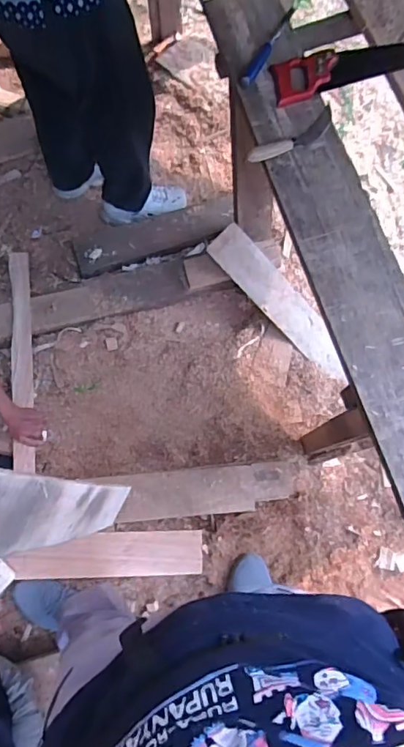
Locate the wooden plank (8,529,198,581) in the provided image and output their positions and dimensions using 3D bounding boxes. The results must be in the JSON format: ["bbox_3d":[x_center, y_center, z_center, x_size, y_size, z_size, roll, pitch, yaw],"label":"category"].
[{"bbox_3d":[-0.238,0.473,1.329,0.476,0.021,0.111,1,83,-10],"label":"wooden plank"}]

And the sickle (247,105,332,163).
[{"bbox_3d":[0.173,-0.434,0.933,0.201,0.018,0.044,-36,77,-10],"label":"sickle"}]

